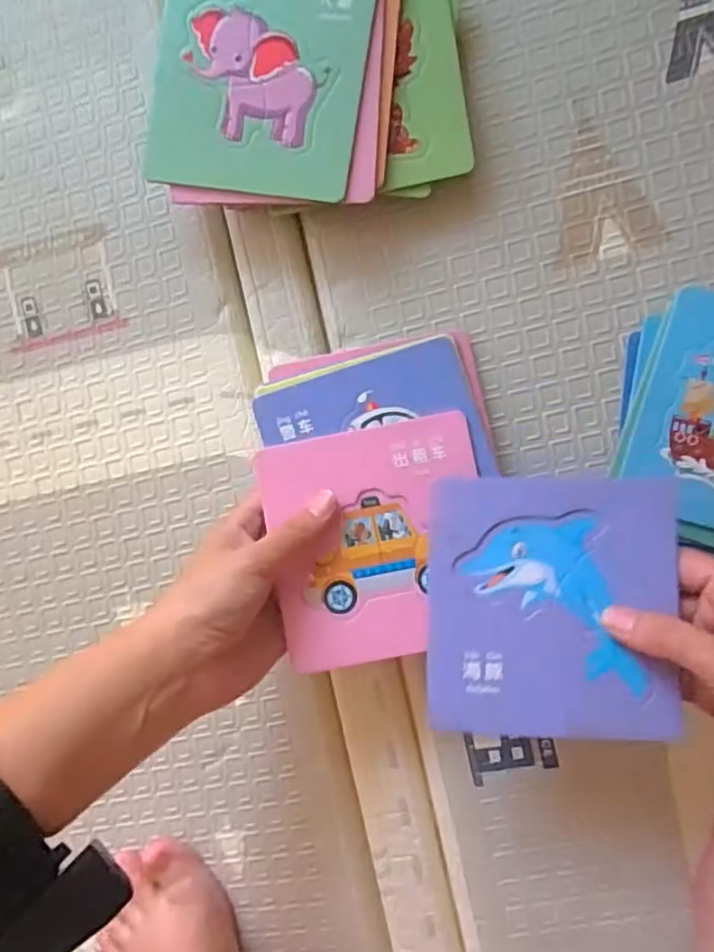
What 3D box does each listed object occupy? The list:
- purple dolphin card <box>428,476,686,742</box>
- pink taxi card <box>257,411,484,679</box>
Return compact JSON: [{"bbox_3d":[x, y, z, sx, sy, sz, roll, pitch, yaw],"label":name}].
[{"bbox_3d":[0.095,0.063,0.312,0.116,0.005,0.124,0,85,7],"label":"purple dolphin card"},{"bbox_3d":[0.012,0.036,0.346,0.115,0.004,0.122,-10,87,-2],"label":"pink taxi card"}]

